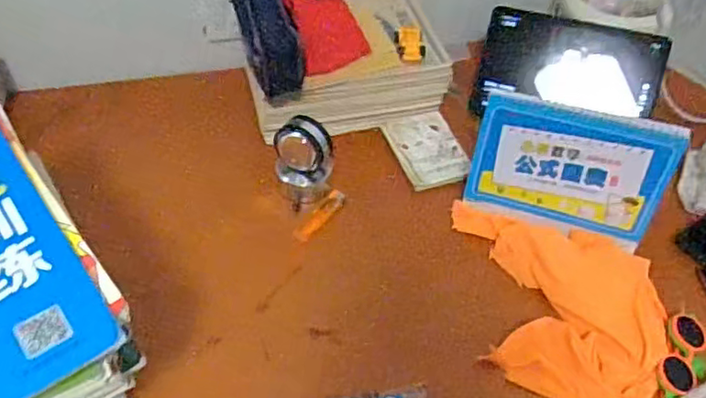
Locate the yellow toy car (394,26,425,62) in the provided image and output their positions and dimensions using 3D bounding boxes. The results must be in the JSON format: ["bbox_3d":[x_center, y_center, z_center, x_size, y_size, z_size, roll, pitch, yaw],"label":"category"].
[{"bbox_3d":[0.076,-0.209,0.835,0.032,0.026,0.051,-7,49,-9],"label":"yellow toy car"}]

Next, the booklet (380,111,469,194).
[{"bbox_3d":[0.104,-0.065,0.849,0.089,0.012,0.117,-20,62,-10],"label":"booklet"}]

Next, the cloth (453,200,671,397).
[{"bbox_3d":[0.218,0.118,0.692,0.234,0.027,0.220,14,49,10],"label":"cloth"}]

